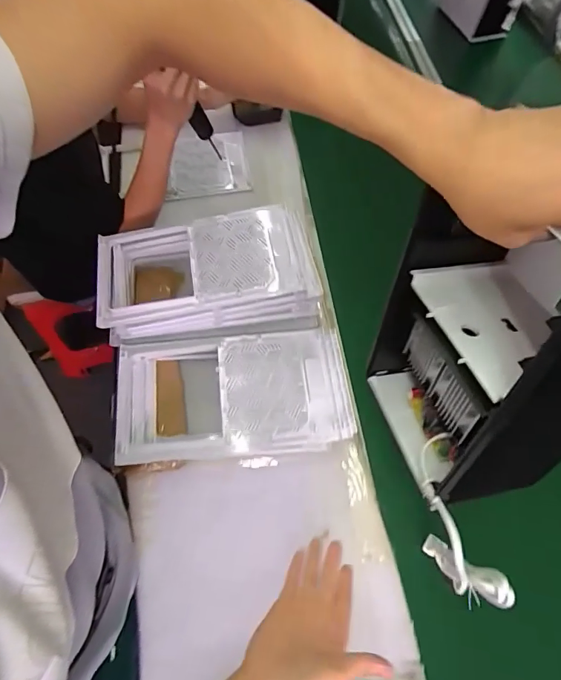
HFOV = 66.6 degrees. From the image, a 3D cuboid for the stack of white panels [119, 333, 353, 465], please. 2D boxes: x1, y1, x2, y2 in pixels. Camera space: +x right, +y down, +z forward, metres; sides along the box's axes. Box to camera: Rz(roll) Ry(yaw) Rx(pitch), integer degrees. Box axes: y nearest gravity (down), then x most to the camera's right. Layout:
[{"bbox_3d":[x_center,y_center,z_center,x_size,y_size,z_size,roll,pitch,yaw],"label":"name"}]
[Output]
[{"bbox_3d":[-0.071,0.096,0.724,0.377,0.081,0.195,-5,64,-2],"label":"stack of white panels"}]

